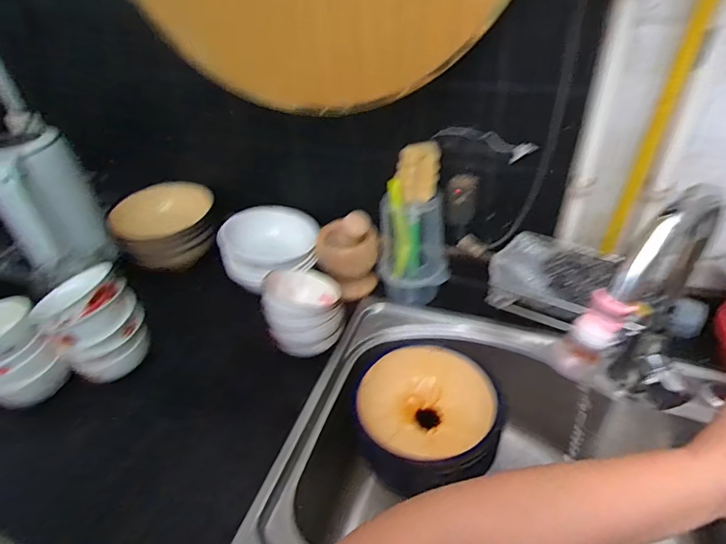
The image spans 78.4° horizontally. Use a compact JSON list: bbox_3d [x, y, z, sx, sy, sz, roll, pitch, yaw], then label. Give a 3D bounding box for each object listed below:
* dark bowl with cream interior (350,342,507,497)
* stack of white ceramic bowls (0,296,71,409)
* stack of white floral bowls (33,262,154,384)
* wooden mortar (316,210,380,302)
[{"bbox_3d":[0.094,0.196,0.624,0.185,0.086,0.198,-4,40,3],"label":"dark bowl with cream interior"},{"bbox_3d":[-0.488,0.115,0.620,0.106,0.110,0.105,25,49,32],"label":"stack of white ceramic bowls"},{"bbox_3d":[-0.390,0.073,0.645,0.109,0.138,0.110,20,47,29],"label":"stack of white floral bowls"},{"bbox_3d":[-0.028,-0.038,0.754,0.086,0.146,0.092,-28,44,-23],"label":"wooden mortar"}]

